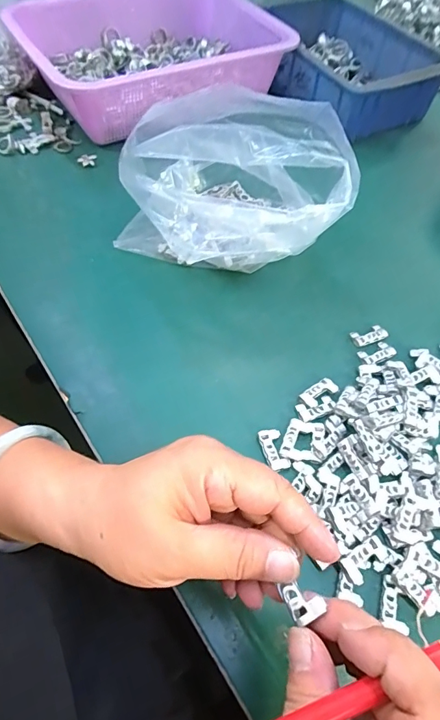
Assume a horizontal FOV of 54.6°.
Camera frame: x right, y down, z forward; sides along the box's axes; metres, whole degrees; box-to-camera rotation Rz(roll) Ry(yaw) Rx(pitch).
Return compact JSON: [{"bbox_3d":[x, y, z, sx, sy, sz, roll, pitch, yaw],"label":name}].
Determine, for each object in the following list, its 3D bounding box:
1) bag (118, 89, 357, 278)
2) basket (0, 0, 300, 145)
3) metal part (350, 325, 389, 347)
[{"bbox_3d":[0.004,-0.152,0.373,0.190,0.130,0.148,3,57,-2],"label":"bag"},{"bbox_3d":[-0.079,-0.385,0.541,0.310,0.083,0.226,-28,63,-20],"label":"basket"},{"bbox_3d":[0.130,-0.021,0.369,0.032,0.007,0.016,-13,59,-13],"label":"metal part"}]

